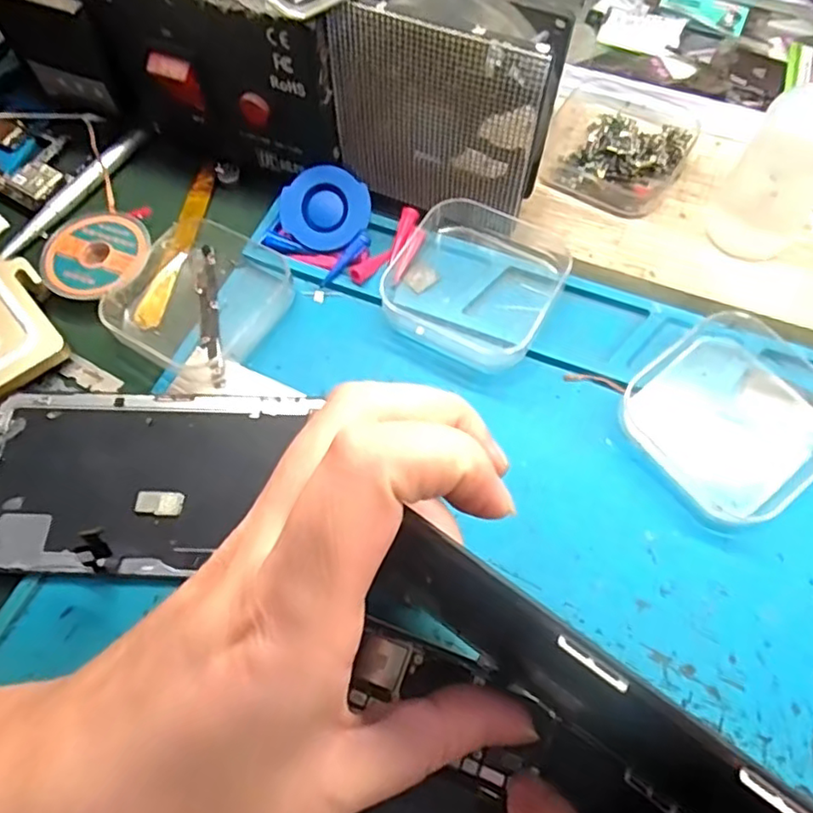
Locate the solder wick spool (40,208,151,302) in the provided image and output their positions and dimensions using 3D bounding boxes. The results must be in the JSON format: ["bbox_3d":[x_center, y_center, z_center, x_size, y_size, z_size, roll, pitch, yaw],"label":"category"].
[{"bbox_3d":[-0.131,-0.064,0.265,0.043,0.009,0.046,-1,65,2],"label":"solder wick spool"}]

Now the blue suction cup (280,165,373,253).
[{"bbox_3d":[-0.034,-0.083,0.262,0.034,0.004,0.034,1,97,5],"label":"blue suction cup"}]

